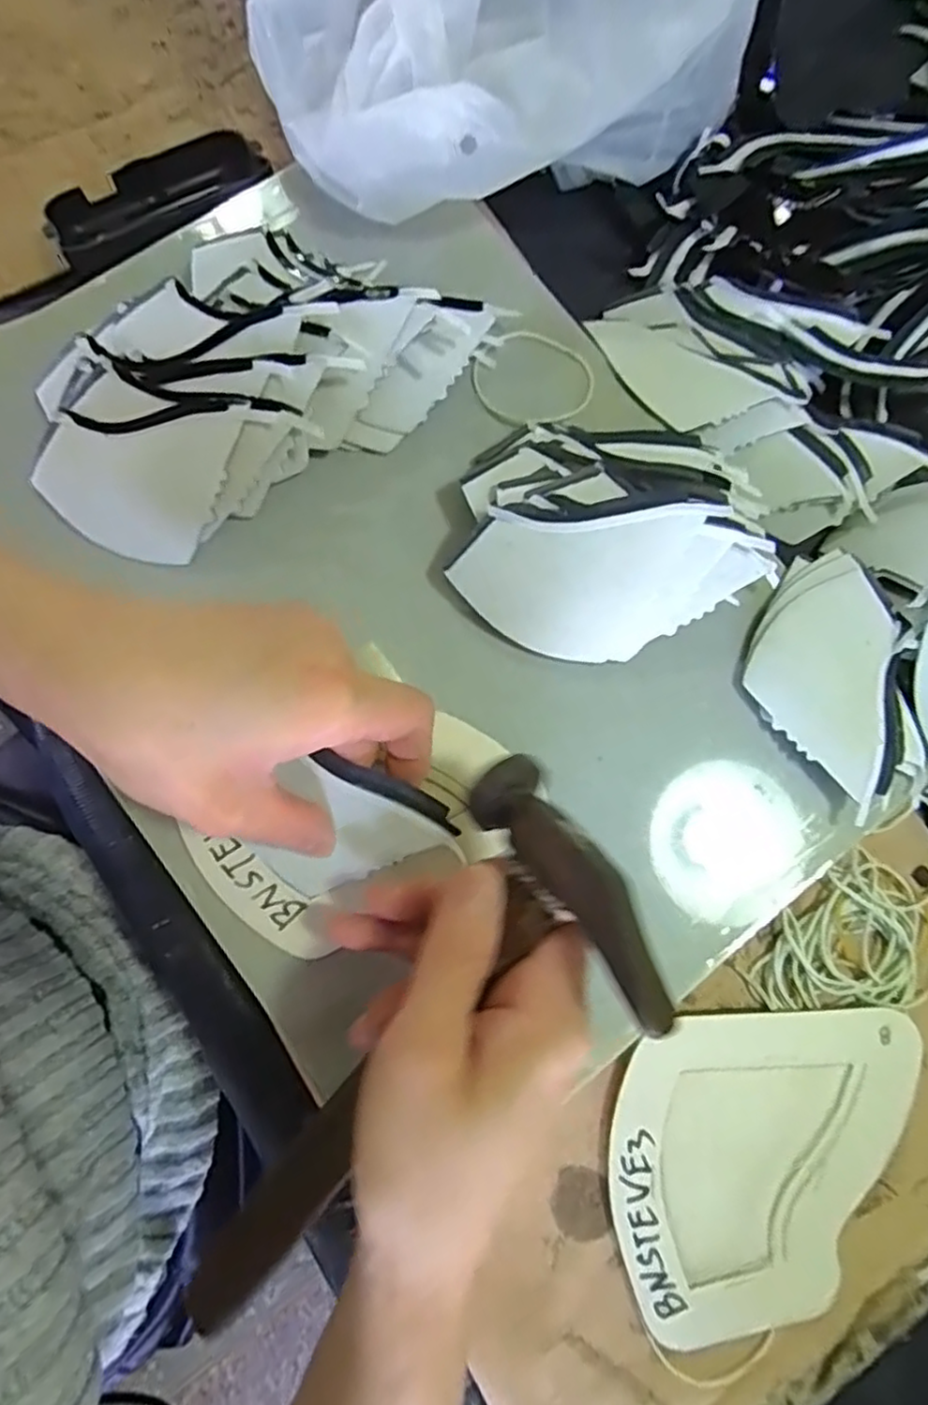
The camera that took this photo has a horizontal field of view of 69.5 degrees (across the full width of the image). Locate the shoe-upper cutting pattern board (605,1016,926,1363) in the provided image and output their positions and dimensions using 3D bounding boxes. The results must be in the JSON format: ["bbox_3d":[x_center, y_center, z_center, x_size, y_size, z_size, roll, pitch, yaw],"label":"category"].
[{"bbox_3d":[0.125,0.191,0.273,0.126,0.005,0.118,-2,83,-3],"label":"shoe-upper cutting pattern board"}]

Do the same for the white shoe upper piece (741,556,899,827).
[{"bbox_3d":[0.163,-0.012,0.284,0.075,0.009,0.093,-34,80,-9],"label":"white shoe upper piece"}]

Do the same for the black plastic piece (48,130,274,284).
[{"bbox_3d":[-0.161,-0.264,0.350,0.112,0.018,0.032,-30,83,-6],"label":"black plastic piece"}]

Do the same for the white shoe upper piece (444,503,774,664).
[{"bbox_3d":[0.059,-0.048,0.274,0.122,0.011,0.061,-3,110,5],"label":"white shoe upper piece"}]

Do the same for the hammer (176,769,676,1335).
[{"bbox_3d":[-0.029,0.133,0.227,0.077,0.035,0.235,39,104,6],"label":"hammer"}]

